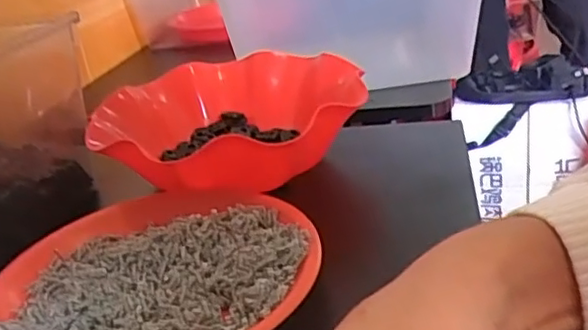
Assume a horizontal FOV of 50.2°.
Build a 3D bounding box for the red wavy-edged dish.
[{"bbox_3d":[-0.056,-0.042,0.535,0.212,0.066,0.237,-7,24,3],"label":"red wavy-edged dish"}]

